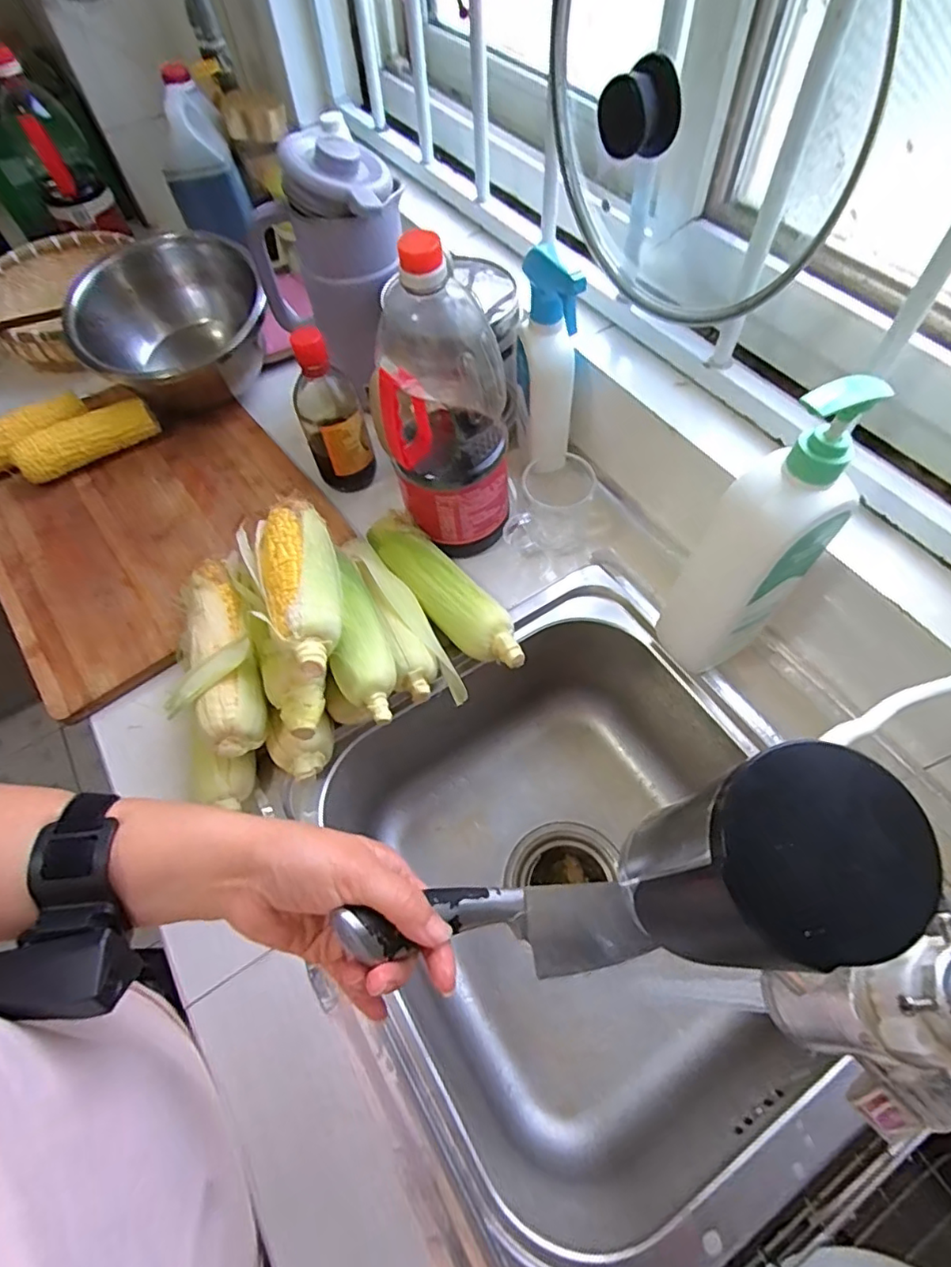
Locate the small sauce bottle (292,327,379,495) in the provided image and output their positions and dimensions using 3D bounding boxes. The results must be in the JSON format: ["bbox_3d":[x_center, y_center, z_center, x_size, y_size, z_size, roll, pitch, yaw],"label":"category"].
[{"bbox_3d":[-0.161,-0.242,0.646,0.065,0.188,0.072,-22,61,-9],"label":"small sauce bottle"}]

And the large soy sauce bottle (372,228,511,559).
[{"bbox_3d":[-0.026,-0.202,0.539,0.105,0.297,0.108,-1,60,3],"label":"large soy sauce bottle"}]

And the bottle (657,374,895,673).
[{"bbox_3d":[0.212,-0.065,0.447,0.087,0.250,0.078,-32,63,-14],"label":"bottle"}]

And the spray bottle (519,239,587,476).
[{"bbox_3d":[0.072,-0.265,0.597,0.054,0.208,0.073,-5,60,1],"label":"spray bottle"}]

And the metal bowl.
[{"bbox_3d":[-0.374,-0.383,0.748,0.223,0.125,0.234,-2,60,3],"label":"metal bowl"}]

